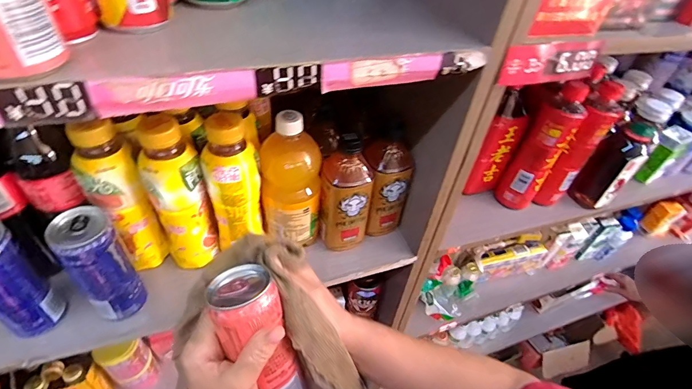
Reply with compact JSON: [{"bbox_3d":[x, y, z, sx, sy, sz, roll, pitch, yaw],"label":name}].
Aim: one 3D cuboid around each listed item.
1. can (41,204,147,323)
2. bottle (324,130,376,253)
[{"bbox_3d":[-0.273,0.083,0.418,0.052,0.140,0.060,37,51,27],"label":"can"},{"bbox_3d":[0.002,-0.003,0.514,0.071,0.176,0.067,12,44,4],"label":"bottle"}]

